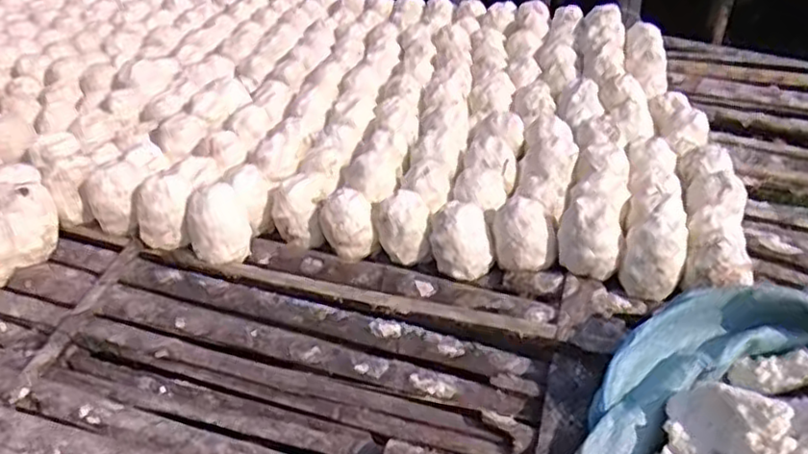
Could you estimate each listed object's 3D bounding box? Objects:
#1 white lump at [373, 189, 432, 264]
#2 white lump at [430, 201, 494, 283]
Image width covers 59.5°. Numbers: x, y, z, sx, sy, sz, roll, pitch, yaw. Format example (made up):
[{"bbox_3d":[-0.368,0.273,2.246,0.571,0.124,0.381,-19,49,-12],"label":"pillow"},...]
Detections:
[{"bbox_3d":[-0.002,0.003,0.993,0.074,0.089,0.059,2,33,-1],"label":"white lump"},{"bbox_3d":[0.079,0.018,0.966,0.084,0.087,0.066,5,33,4],"label":"white lump"}]

